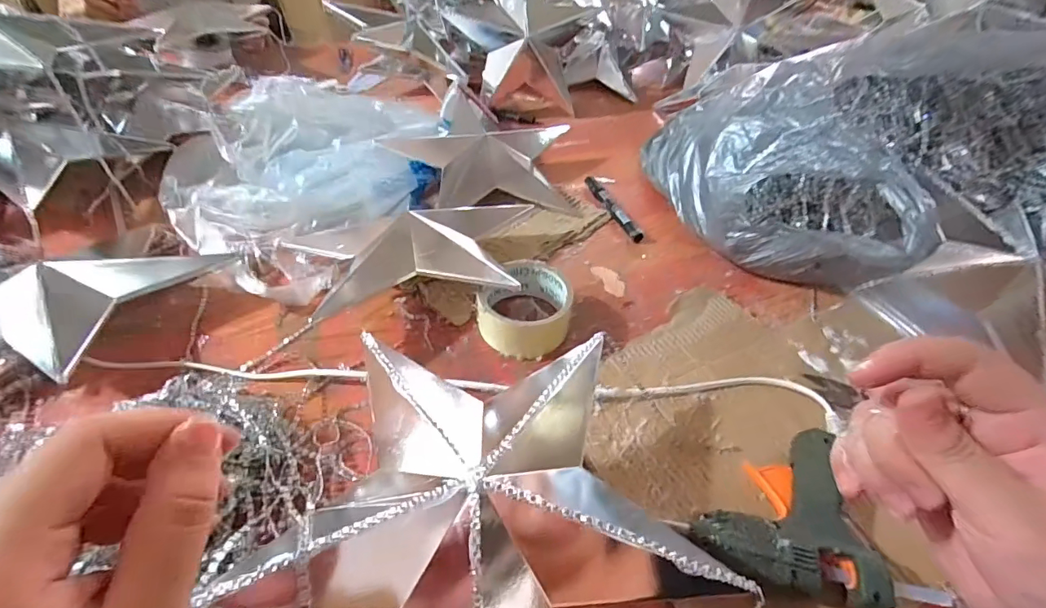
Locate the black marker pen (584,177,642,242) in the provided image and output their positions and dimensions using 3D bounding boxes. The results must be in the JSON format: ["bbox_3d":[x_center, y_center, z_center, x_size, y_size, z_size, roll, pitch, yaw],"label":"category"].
[{"bbox_3d":[0.111,-0.121,0.576,0.017,0.015,0.129,-11,46,-15],"label":"black marker pen"}]

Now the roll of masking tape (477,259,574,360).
[{"bbox_3d":[0.004,0.003,0.423,0.081,0.042,0.088,18,46,14],"label":"roll of masking tape"}]

